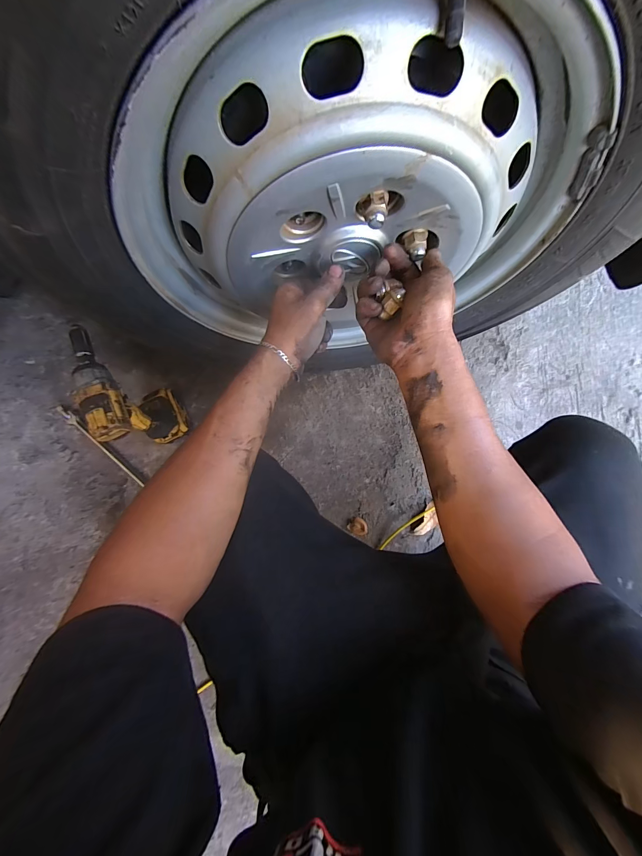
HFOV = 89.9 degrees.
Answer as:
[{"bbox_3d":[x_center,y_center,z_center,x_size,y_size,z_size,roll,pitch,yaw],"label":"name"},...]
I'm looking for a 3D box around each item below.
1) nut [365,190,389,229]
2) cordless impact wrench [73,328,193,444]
[{"bbox_3d":[0.049,-0.191,0.281,0.017,0.014,0.026,11,83,2],"label":"nut"},{"bbox_3d":[-0.367,-0.065,0.627,0.085,0.248,0.199,-39,84,-4],"label":"cordless impact wrench"}]

